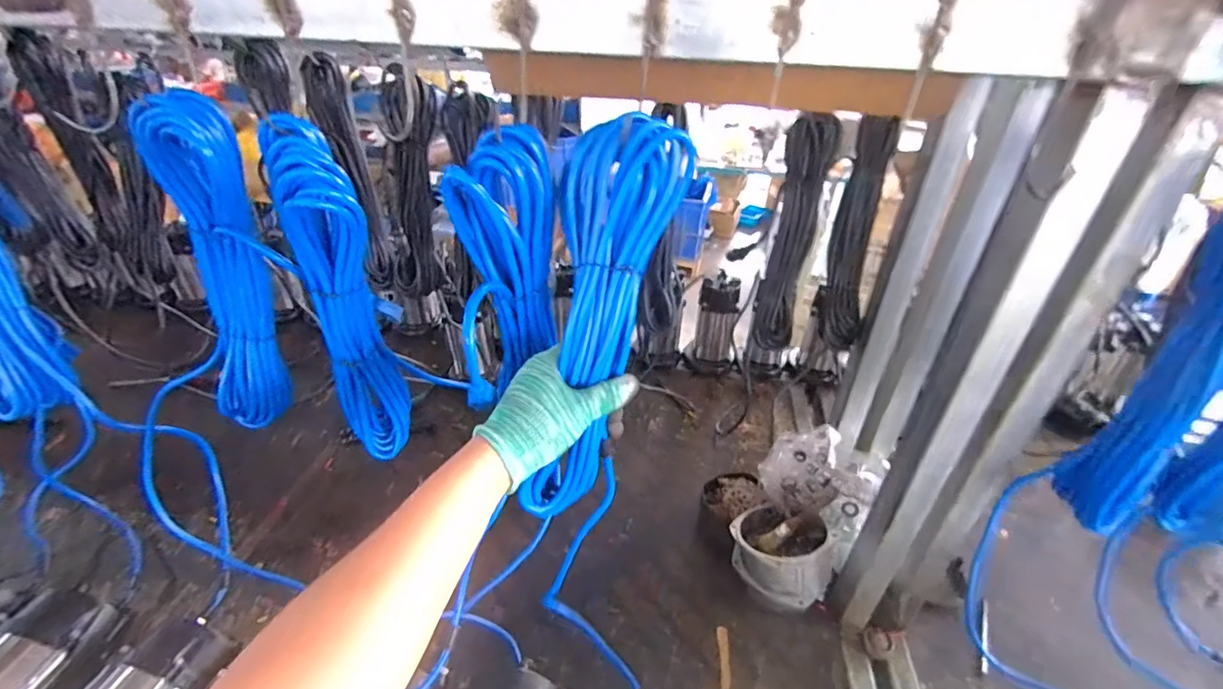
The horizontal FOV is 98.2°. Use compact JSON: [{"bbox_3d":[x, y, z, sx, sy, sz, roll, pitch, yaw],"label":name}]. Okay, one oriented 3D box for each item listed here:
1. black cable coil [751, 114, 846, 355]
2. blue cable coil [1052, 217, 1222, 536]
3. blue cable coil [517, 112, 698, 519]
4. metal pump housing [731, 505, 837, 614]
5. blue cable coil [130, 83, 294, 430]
[{"bbox_3d":[0.260,-0.149,0.760,0.065,0.320,0.065,2,34,-1],"label":"black cable coil"},{"bbox_3d":[0.484,0.021,0.446,0.046,0.328,0.068,-23,41,-32],"label":"blue cable coil"},{"bbox_3d":[-0.016,-0.011,0.450,0.075,0.337,0.053,23,19,29],"label":"blue cable coil"},{"bbox_3d":[0.254,0.321,0.804,0.144,0.127,0.123,29,42,34],"label":"metal pump housing"},{"bbox_3d":[-0.388,-0.057,0.537,0.097,0.345,0.069,-23,41,-32],"label":"blue cable coil"}]

